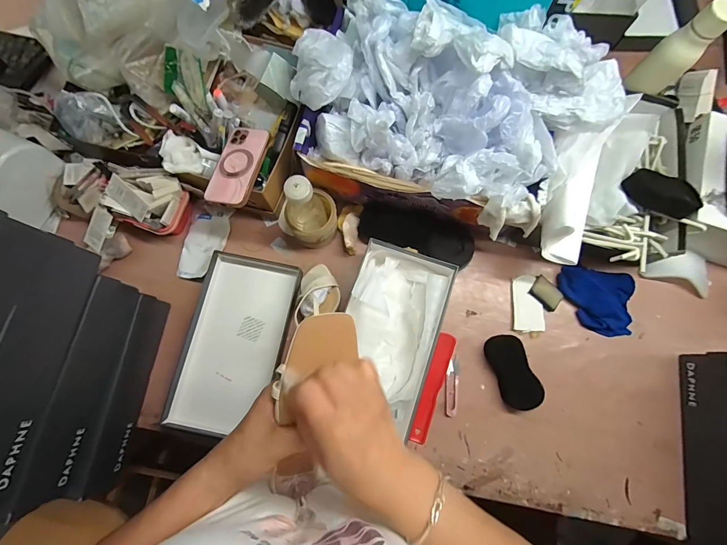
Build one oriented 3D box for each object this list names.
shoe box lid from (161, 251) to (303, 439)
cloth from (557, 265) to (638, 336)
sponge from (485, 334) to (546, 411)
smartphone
[{"bbox_3d":[-0.223,0.123,0.608,0.163,0.030,0.304,11,78,2],"label":"shoe box lid"},{"bbox_3d":[0.429,0.050,0.632,0.121,0.034,0.111,11,78,2],"label":"cloth"},{"bbox_3d":[0.263,0.174,0.605,0.057,0.032,0.128,-19,79,-5],"label":"sponge"},{"bbox_3d":[-0.205,-0.178,0.567,0.077,0.010,0.148,15,72,12],"label":"smartphone"}]

